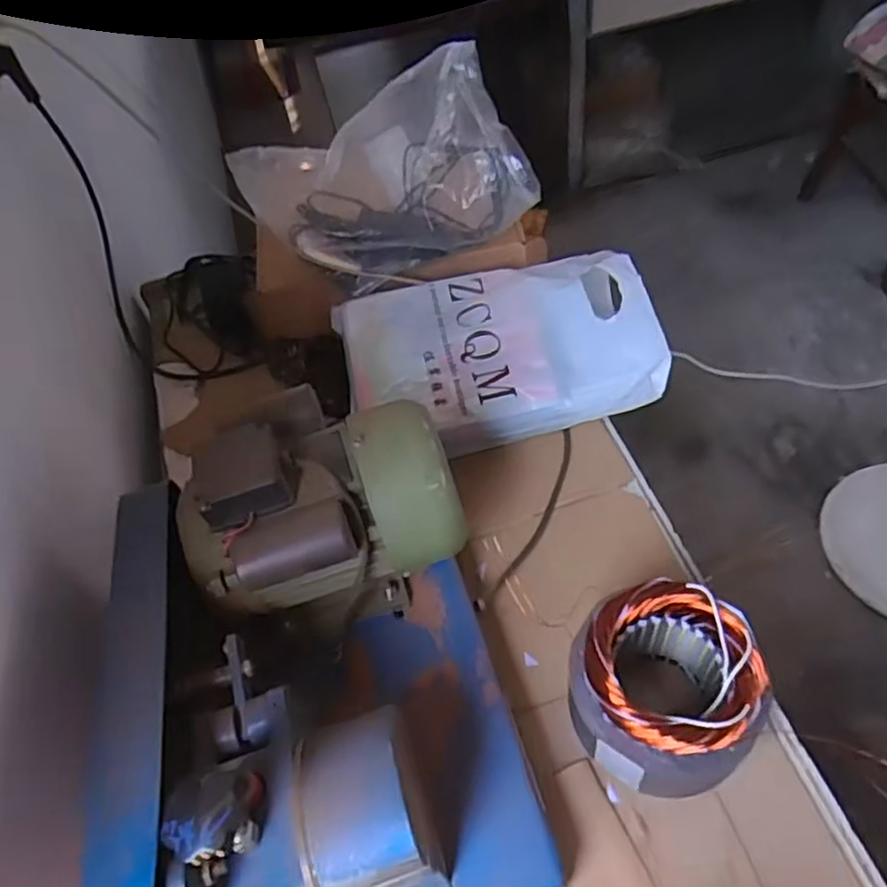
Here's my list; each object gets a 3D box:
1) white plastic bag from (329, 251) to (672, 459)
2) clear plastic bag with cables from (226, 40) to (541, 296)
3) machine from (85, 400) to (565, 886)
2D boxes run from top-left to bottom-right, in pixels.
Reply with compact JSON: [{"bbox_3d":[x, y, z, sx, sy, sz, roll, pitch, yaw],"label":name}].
[{"bbox_3d":[0.056,-0.125,0.821,0.345,0.088,0.250,-17,53,-3],"label":"white plastic bag"},{"bbox_3d":[-0.079,-0.343,0.867,0.344,0.175,0.194,-13,56,0],"label":"clear plastic bag with cables"},{"bbox_3d":[-0.096,0.172,0.542,0.273,0.187,0.384,-17,56,-3],"label":"machine"}]

